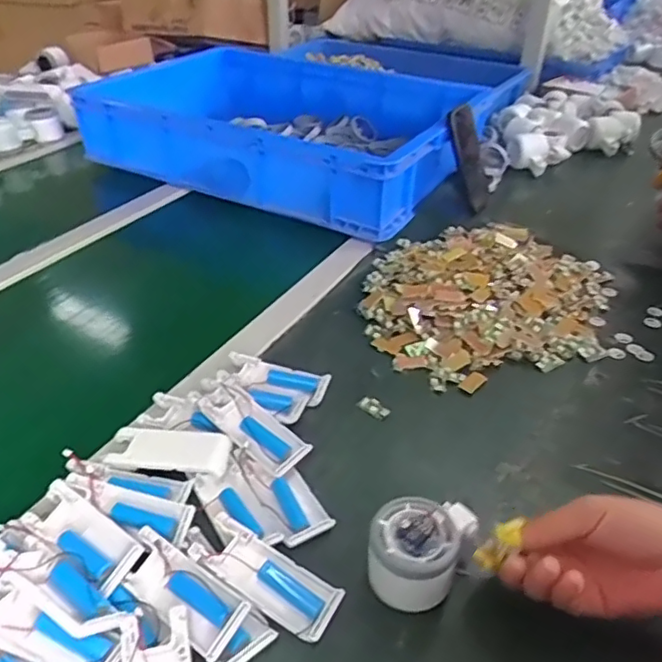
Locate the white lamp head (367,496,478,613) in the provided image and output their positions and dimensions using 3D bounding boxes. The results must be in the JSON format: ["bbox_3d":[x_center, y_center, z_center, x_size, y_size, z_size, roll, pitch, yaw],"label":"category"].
[{"bbox_3d":[0.061,0.149,0.418,0.060,0.048,0.084,19,40,23],"label":"white lamp head"}]

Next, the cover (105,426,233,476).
[{"bbox_3d":[-0.136,0.100,0.503,0.100,0.009,0.040,5,37,5],"label":"cover"}]

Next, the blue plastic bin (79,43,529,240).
[{"bbox_3d":[-0.100,-0.355,1.020,0.638,0.120,0.401,18,40,21],"label":"blue plastic bin"}]

